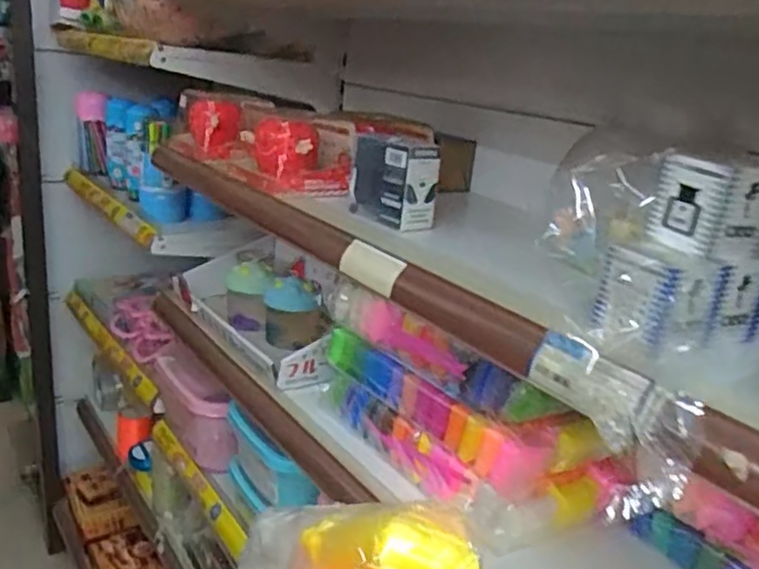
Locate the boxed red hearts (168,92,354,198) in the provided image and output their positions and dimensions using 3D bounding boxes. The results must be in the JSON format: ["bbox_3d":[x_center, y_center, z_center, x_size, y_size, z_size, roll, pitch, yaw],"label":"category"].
[{"bbox_3d":[-0.167,-0.200,0.913,0.132,0.080,0.332,-7,23,-33],"label":"boxed red hearts"}]

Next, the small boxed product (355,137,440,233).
[{"bbox_3d":[0.015,-0.111,0.711,0.057,0.086,0.094,-6,22,-32],"label":"small boxed product"}]

